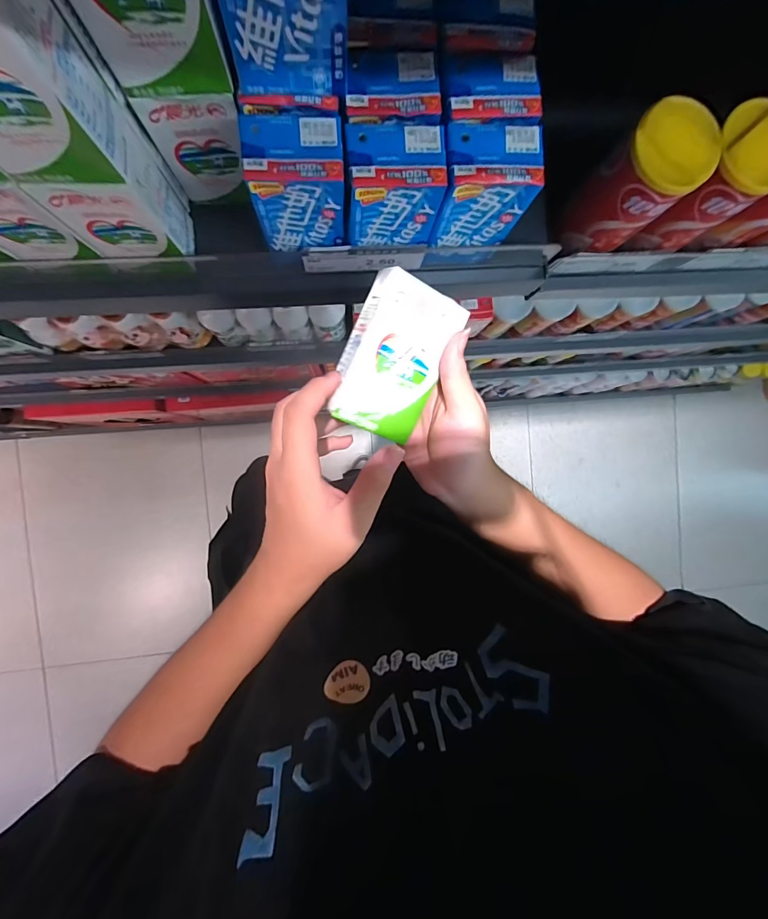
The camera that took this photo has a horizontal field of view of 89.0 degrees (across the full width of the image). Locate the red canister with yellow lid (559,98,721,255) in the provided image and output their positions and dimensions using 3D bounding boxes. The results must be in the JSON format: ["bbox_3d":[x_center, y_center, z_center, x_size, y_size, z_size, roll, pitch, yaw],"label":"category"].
[{"bbox_3d":[0.206,-0.225,0.329,0.063,0.105,0.061,0,92,-5],"label":"red canister with yellow lid"}]

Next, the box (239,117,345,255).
[{"bbox_3d":[-0.060,-0.193,0.281,0.061,0.078,0.041,-6,93,-5],"label":"box"}]

